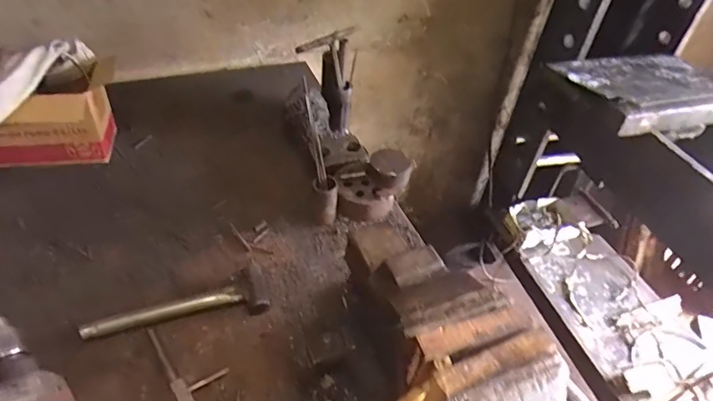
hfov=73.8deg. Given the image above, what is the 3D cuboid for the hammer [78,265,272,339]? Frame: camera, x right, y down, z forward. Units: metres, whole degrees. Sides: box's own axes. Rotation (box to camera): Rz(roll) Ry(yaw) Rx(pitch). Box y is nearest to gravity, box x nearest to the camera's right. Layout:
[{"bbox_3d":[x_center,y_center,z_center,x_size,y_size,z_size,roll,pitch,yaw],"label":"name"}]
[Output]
[{"bbox_3d":[-0.248,0.146,0.676,0.243,0.038,0.072,-8,46,-15],"label":"hammer"}]

